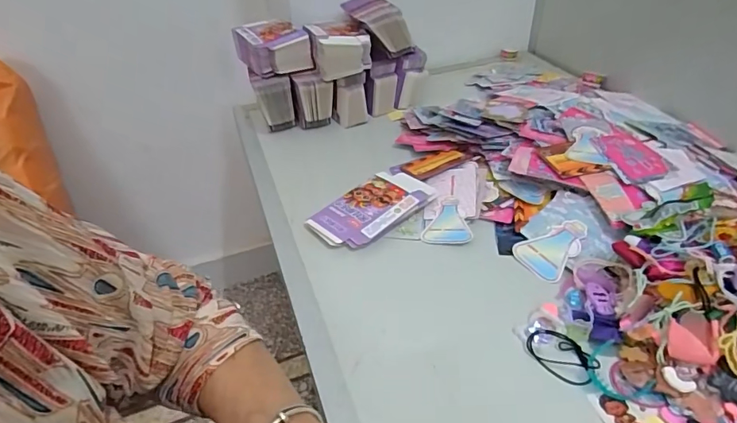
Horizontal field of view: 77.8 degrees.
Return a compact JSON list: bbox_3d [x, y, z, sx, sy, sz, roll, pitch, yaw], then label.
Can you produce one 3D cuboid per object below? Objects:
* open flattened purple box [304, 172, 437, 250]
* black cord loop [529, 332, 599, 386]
[{"bbox_3d":[0.003,-0.004,0.565,0.146,0.017,0.081,-32,46,-29],"label":"open flattened purple box"},{"bbox_3d":[0.171,0.126,0.403,0.041,0.006,0.058,-25,43,-23],"label":"black cord loop"}]

